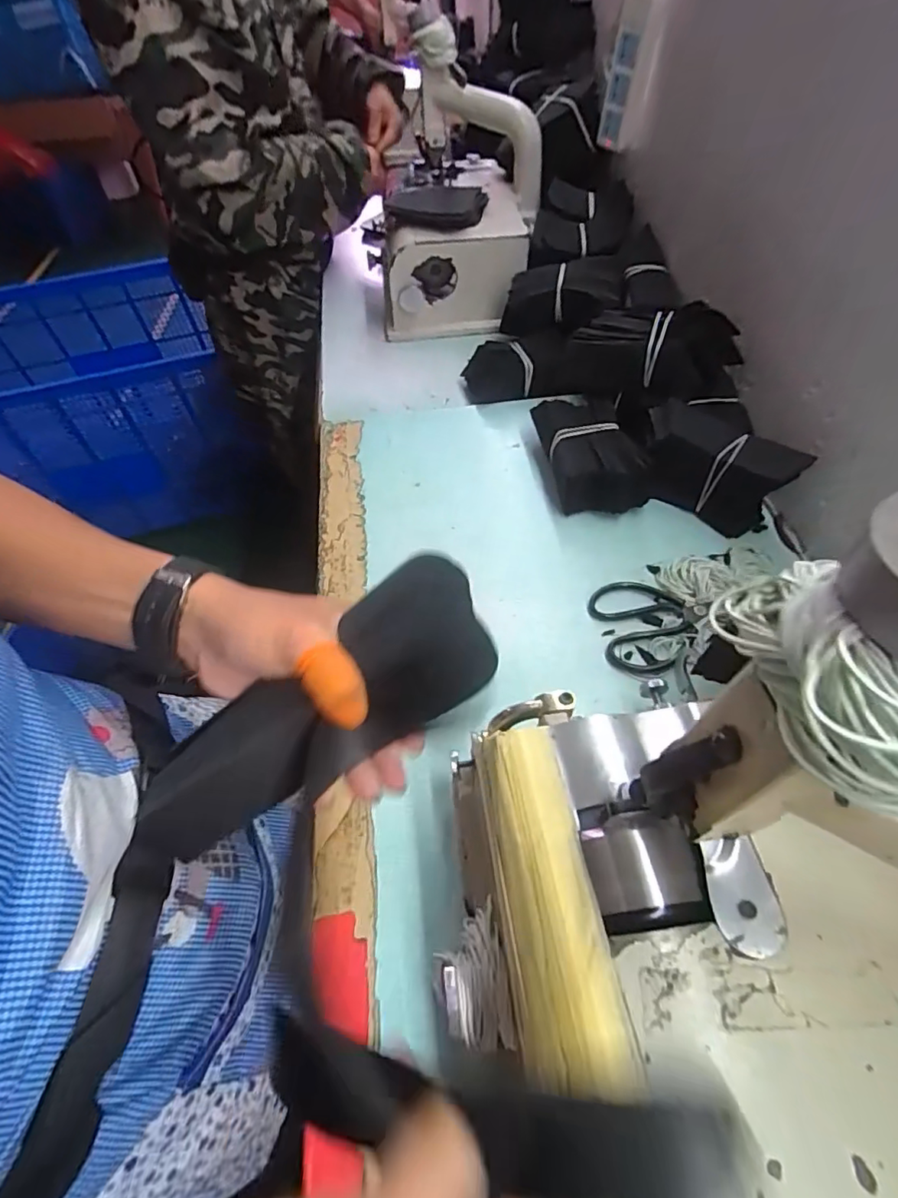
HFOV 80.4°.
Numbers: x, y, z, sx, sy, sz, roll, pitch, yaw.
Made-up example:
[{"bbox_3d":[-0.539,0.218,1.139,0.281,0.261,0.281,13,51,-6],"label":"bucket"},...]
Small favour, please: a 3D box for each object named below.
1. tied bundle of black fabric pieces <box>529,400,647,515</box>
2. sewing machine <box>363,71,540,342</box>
[{"bbox_3d":[0.174,-0.173,0.654,0.106,0.070,0.158,-7,54,-1],"label":"tied bundle of black fabric pieces"},{"bbox_3d":[0.015,-0.665,0.915,0.263,0.260,0.360,5,54,7],"label":"sewing machine"}]

